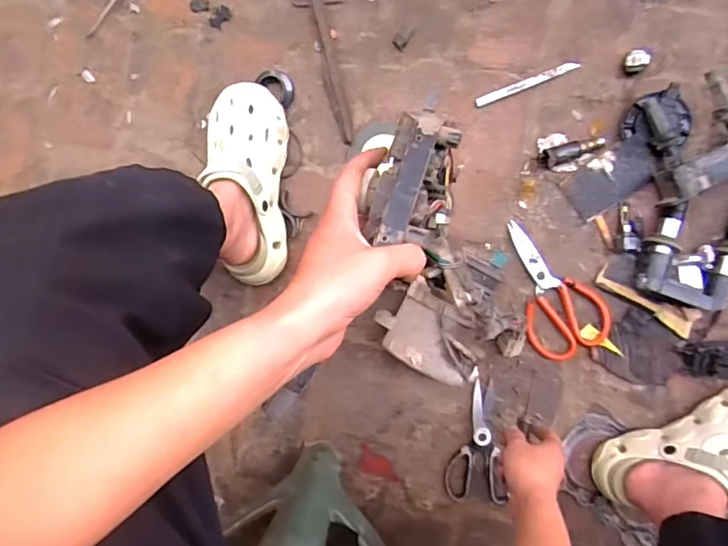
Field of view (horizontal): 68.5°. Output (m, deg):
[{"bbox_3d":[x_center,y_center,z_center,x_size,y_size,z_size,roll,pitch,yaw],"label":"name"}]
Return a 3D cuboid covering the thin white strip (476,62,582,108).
[{"bbox_3d":[0.222,-0.258,0.729,0.140,0.010,0.013,-20,92,7],"label":"thin white strip"}]

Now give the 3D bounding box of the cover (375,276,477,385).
[{"bbox_3d":[0.080,0.072,0.667,0.135,0.030,0.095,34,100,27],"label":"cover"}]

